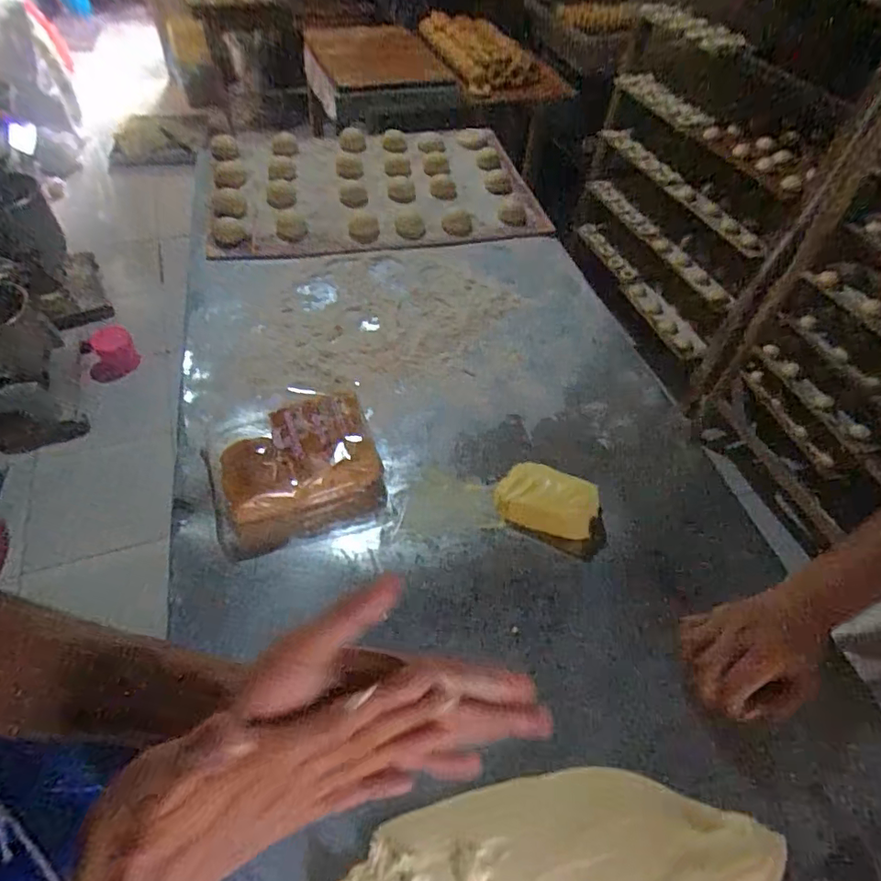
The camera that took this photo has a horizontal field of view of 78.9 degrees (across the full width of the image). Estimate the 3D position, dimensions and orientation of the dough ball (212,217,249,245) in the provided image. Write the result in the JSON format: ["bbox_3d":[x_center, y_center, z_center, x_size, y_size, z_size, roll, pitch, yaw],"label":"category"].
[{"bbox_3d":[-0.408,-0.406,1.037,0.060,0.034,0.061,2,50,-3],"label":"dough ball"}]

